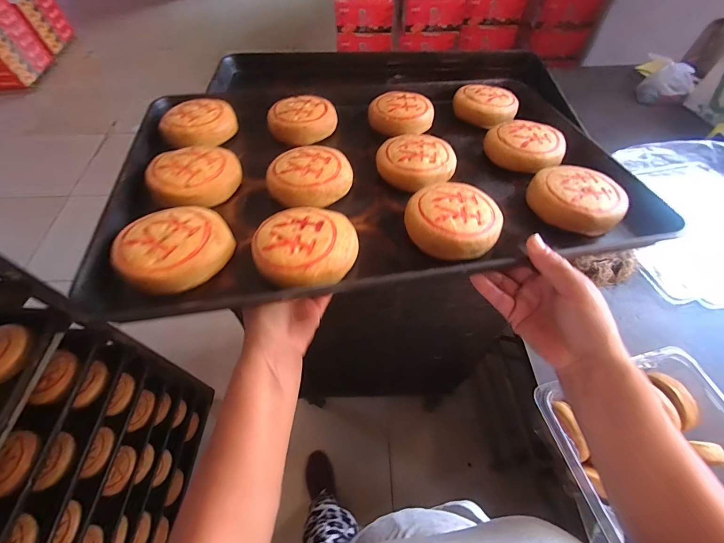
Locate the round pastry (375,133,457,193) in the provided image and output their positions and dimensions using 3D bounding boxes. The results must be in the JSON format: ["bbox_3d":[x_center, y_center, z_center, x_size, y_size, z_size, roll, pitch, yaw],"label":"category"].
[{"bbox_3d":[0.071,-0.144,0.427,0.096,0.026,0.096,2,57,-3],"label":"round pastry"}]

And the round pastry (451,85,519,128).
[{"bbox_3d":[0.192,-0.261,0.519,0.098,0.024,0.094,23,58,11],"label":"round pastry"}]

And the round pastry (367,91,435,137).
[{"bbox_3d":[0.059,-0.241,0.502,0.095,0.026,0.095,11,57,3],"label":"round pastry"}]

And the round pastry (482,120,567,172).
[{"bbox_3d":[0.225,-0.176,0.457,0.098,0.029,0.098,2,57,-3],"label":"round pastry"}]

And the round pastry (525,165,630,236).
[{"bbox_3d":[0.249,-0.088,0.385,0.097,0.033,0.097,2,57,-3],"label":"round pastry"}]

